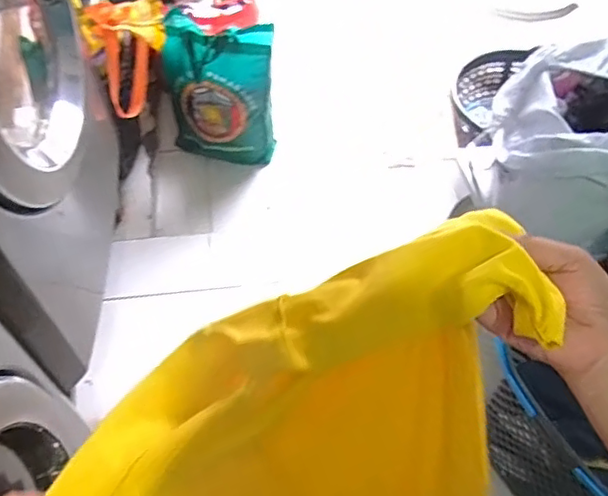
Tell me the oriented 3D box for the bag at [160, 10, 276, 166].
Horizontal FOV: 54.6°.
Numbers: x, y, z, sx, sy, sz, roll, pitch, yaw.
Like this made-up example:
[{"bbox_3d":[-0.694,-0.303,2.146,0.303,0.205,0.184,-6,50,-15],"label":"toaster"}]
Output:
[{"bbox_3d":[-0.261,-0.446,1.772,0.320,0.462,0.150,17,56,11],"label":"bag"}]

